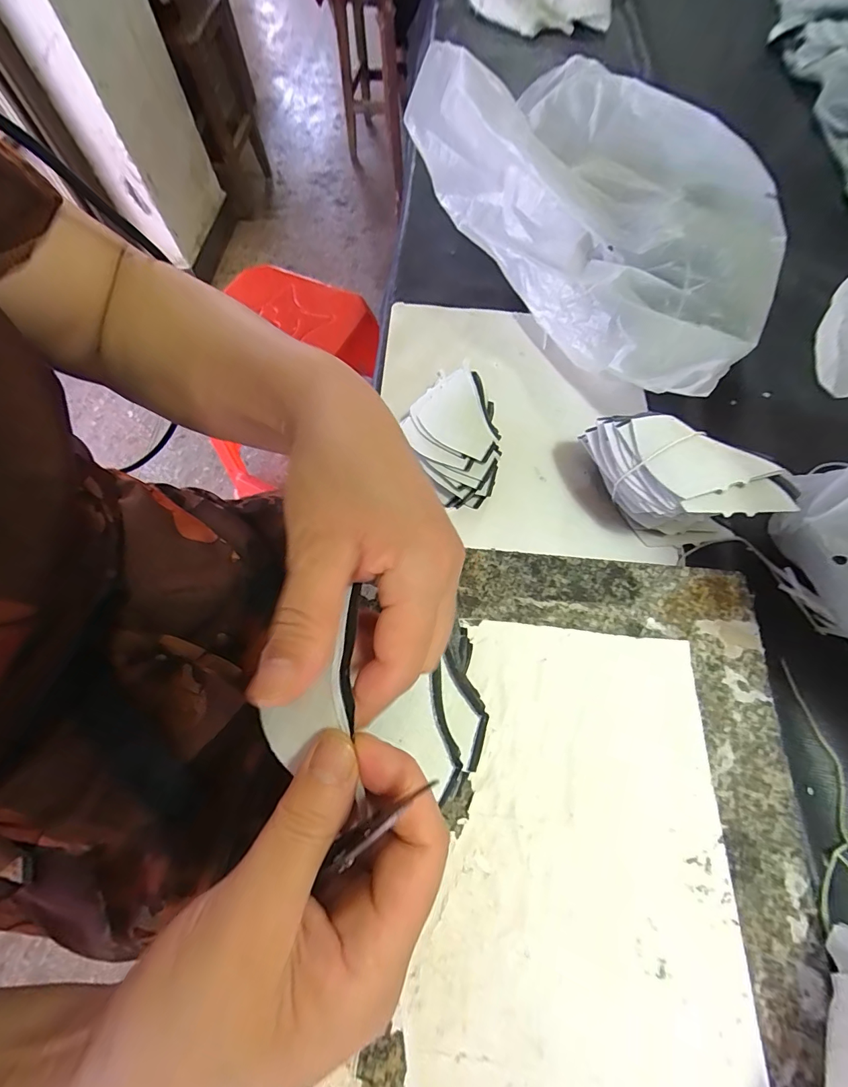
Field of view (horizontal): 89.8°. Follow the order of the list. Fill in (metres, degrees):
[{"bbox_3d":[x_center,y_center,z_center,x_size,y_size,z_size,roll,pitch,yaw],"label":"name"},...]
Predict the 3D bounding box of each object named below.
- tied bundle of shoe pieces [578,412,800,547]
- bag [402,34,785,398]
[{"bbox_3d":[0.180,-0.044,0.327,0.136,0.087,0.061,39,72,15],"label":"tied bundle of shoe pieces"},{"bbox_3d":[0.191,-0.339,0.442,0.237,0.110,0.450,-26,70,-11],"label":"bag"}]

